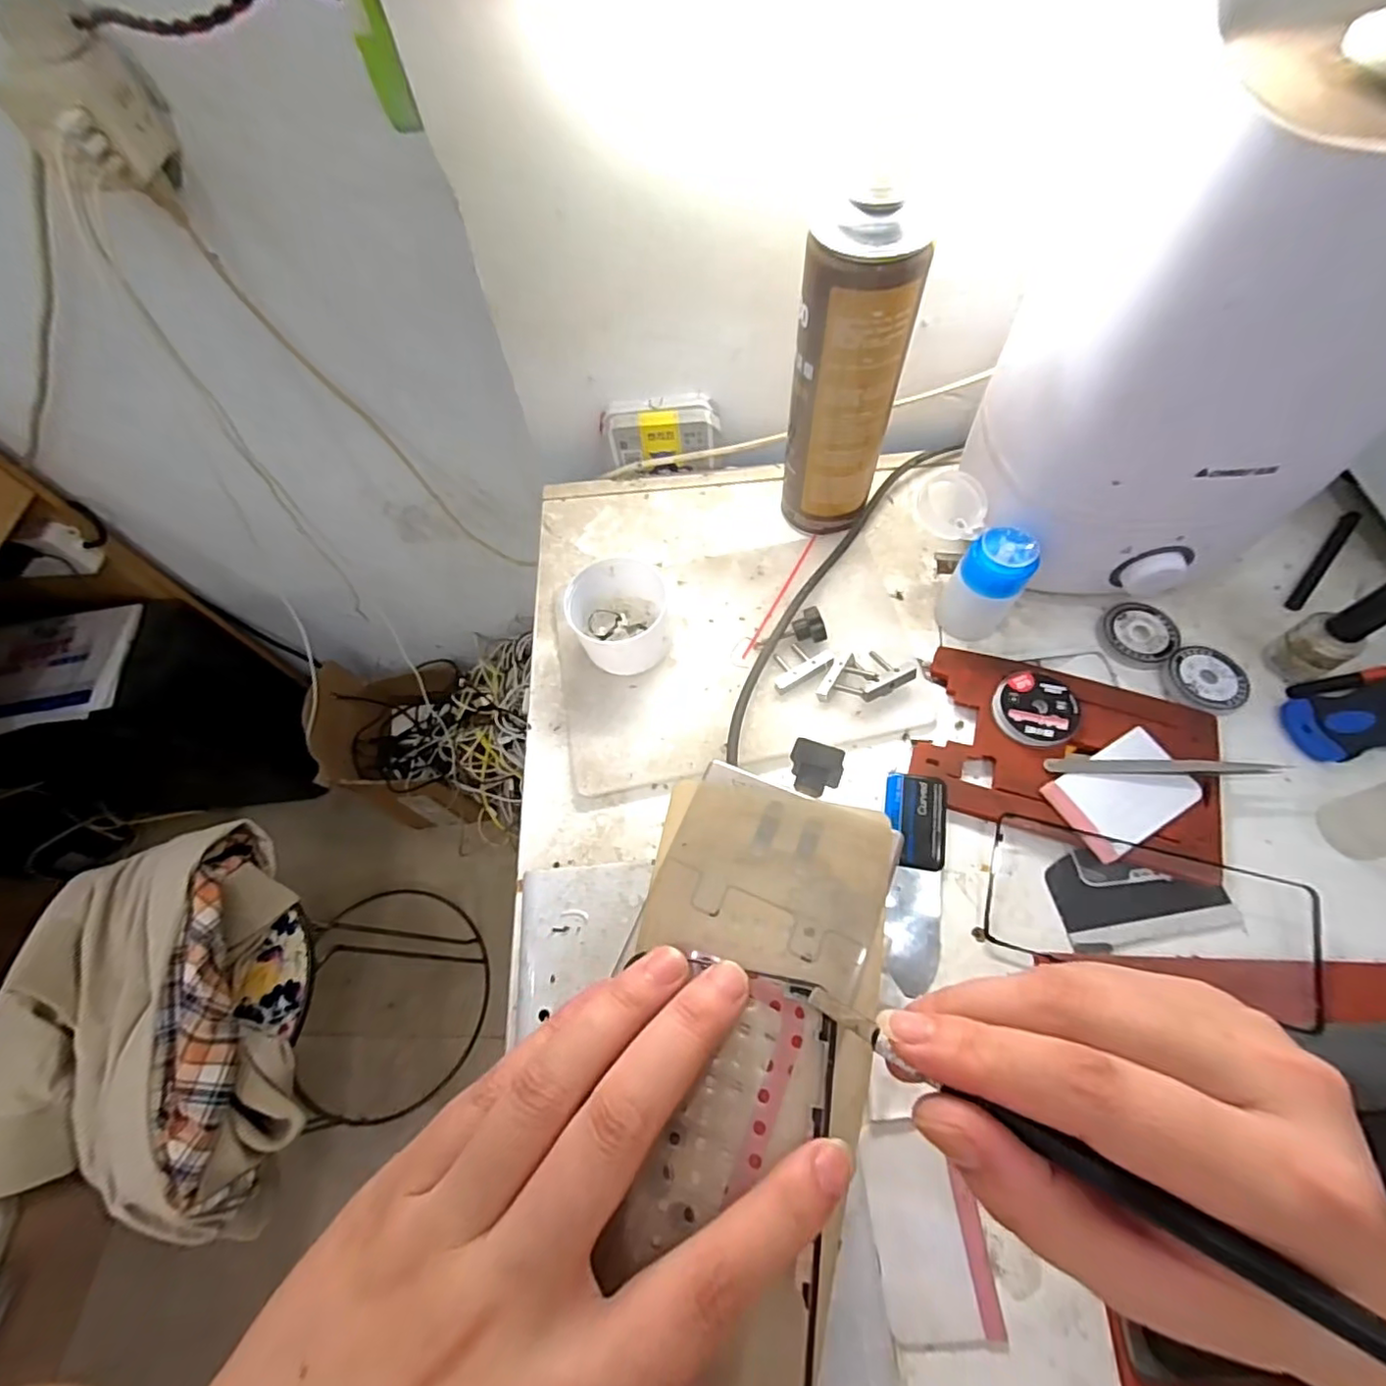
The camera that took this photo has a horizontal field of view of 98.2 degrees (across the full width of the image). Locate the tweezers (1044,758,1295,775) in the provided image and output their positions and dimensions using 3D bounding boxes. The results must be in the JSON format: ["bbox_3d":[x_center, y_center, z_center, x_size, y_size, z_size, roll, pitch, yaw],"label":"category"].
[{"bbox_3d":[0.278,0.043,0.355,0.132,0.006,0.009,0,63,3],"label":"tweezers"}]

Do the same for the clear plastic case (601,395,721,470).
[{"bbox_3d":[-0.026,-0.208,0.488,0.089,0.054,0.029,-2,63,2],"label":"clear plastic case"}]

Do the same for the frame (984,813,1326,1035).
[{"bbox_3d":[0.245,0.116,0.320,0.160,0.009,0.075,14,64,10],"label":"frame"}]

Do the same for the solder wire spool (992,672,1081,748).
[{"bbox_3d":[0.213,0.010,0.374,0.047,0.009,0.049,-1,63,2],"label":"solder wire spool"}]

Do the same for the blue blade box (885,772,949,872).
[{"bbox_3d":[0.133,0.075,0.356,0.035,0.007,0.054,9,64,8],"label":"blue blade box"}]

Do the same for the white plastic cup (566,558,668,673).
[{"bbox_3d":[-0.050,-0.053,0.409,0.062,0.050,0.076,-5,63,1],"label":"white plastic cup"}]

